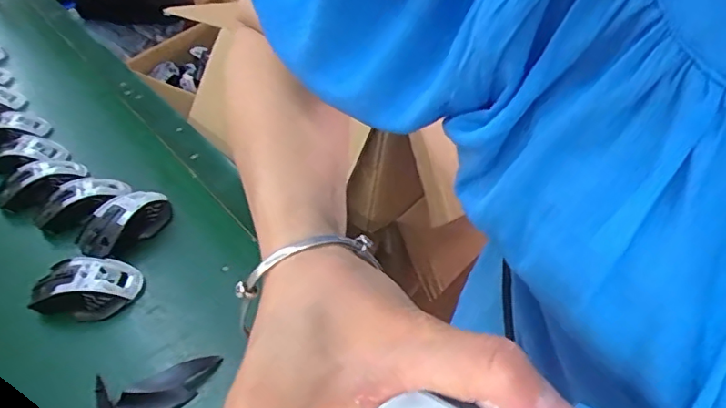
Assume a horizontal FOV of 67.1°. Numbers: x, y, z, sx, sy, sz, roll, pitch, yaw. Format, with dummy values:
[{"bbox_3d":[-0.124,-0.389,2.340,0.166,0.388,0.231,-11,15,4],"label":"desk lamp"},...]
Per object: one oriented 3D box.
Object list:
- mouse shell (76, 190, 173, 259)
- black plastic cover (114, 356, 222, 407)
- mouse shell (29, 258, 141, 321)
[{"bbox_3d":[-0.288,0.021,0.665,0.073,0.041,0.113,21,50,30],"label":"mouse shell"},{"bbox_3d":[-0.173,0.166,0.493,0.091,0.020,0.031,-24,43,-16],"label":"black plastic cover"},{"bbox_3d":[-0.298,0.088,0.591,0.103,0.034,0.065,4,41,13],"label":"mouse shell"}]

